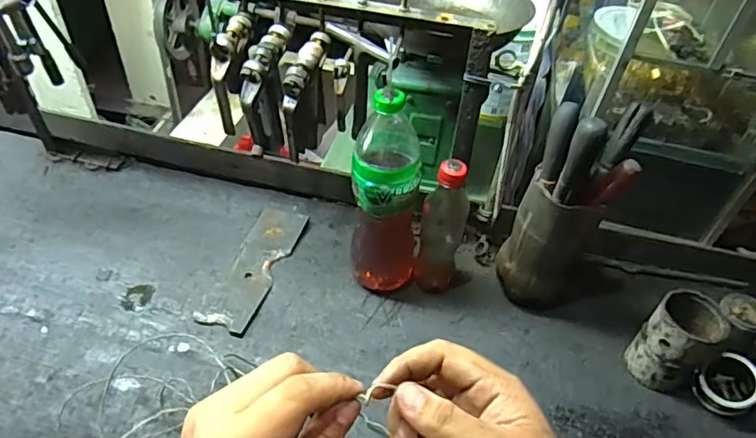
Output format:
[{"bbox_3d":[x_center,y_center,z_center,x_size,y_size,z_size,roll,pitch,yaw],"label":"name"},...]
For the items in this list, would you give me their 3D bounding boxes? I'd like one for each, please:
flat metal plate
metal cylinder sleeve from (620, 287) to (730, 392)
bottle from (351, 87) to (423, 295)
[{"bbox_3d":[-0.164,0.062,0.724,0.066,0.008,0.199,15,48,10],"label":"flat metal plate"},{"bbox_3d":[0.333,0.141,0.615,0.069,0.108,0.063,2,44,-2],"label":"metal cylinder sleeve"},{"bbox_3d":[0.009,-0.016,0.631,0.084,0.272,0.062,7,44,3],"label":"bottle"}]

